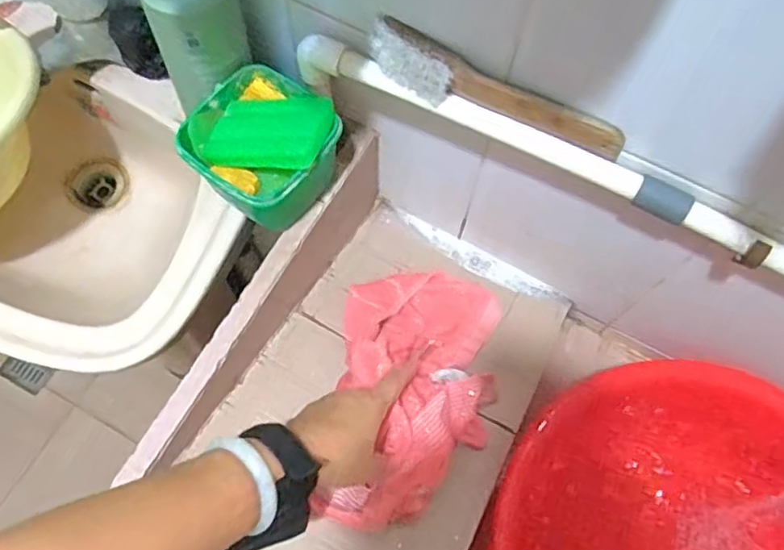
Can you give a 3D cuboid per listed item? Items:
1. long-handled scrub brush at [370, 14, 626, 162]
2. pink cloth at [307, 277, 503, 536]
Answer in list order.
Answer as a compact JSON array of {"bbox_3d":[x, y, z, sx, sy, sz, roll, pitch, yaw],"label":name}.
[{"bbox_3d":[0.075,-0.134,0.468,0.199,0.041,0.029,27,72,11],"label":"long-handled scrub brush"},{"bbox_3d":[0.021,0.094,0.599,0.154,0.084,0.285,12,46,6],"label":"pink cloth"}]

